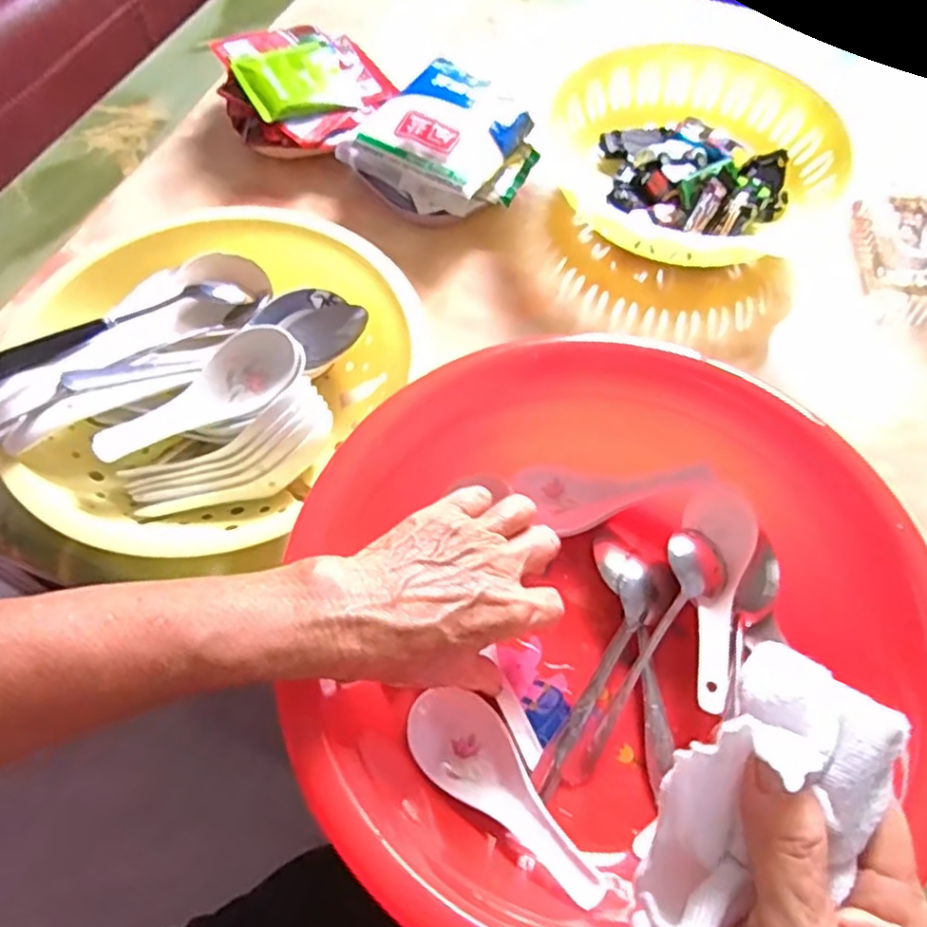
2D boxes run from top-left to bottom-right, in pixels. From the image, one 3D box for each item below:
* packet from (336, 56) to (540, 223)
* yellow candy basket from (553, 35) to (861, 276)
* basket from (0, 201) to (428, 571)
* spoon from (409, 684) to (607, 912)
[{"bbox_3d":[-0.010,-0.251,0.575,0.128,0.064,0.130,38,67,19],"label":"packet"},{"bbox_3d":[0.186,-0.250,0.579,0.214,0.063,0.232,0,61,0],"label":"yellow candy basket"},{"bbox_3d":[-0.165,-0.061,0.457,0.215,0.081,0.260,21,63,11],"label":"basket"},{"bbox_3d":[0.021,0.162,0.350,0.045,0.027,0.122,-38,46,-19],"label":"spoon"}]

